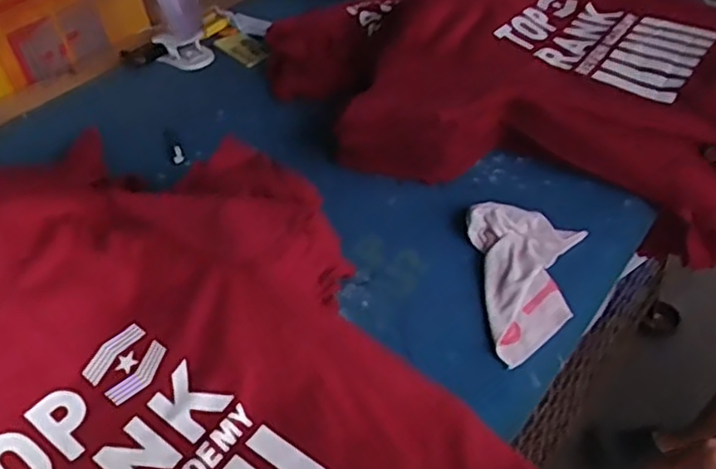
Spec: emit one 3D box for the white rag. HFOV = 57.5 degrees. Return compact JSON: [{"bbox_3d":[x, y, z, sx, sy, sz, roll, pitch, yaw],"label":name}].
[{"bbox_3d":[0.216,0.057,0.848,0.145,0.032,0.253,3,42,10],"label":"white rag"}]

